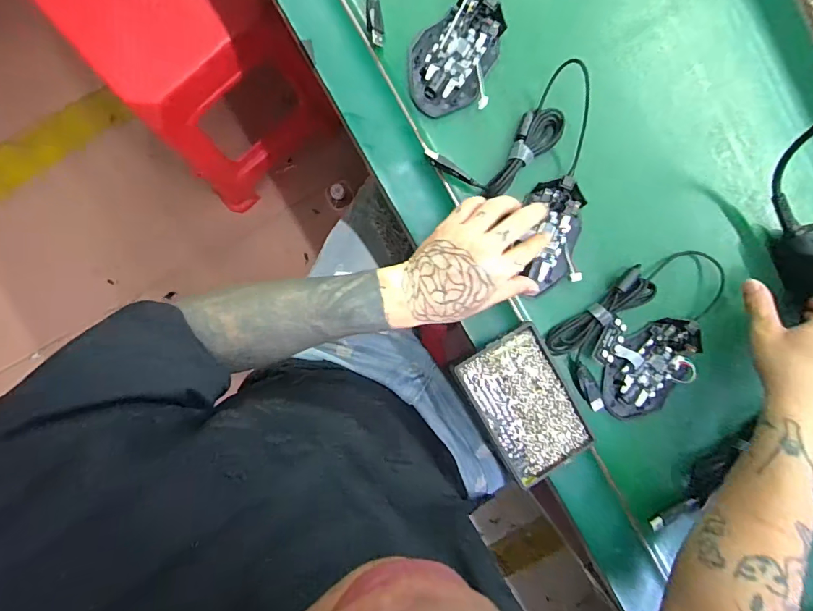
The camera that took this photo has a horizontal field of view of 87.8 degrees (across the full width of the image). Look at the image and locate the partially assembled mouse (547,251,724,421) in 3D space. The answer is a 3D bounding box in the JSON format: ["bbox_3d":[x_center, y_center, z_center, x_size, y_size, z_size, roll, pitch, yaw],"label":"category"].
[{"bbox_3d":[0.245,0.026,0.426,0.177,0.028,0.124,-41,93,-3],"label":"partially assembled mouse"}]

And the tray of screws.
[{"bbox_3d":[0.116,0.098,0.415,0.088,0.013,0.138,-30,93,-3],"label":"tray of screws"}]

